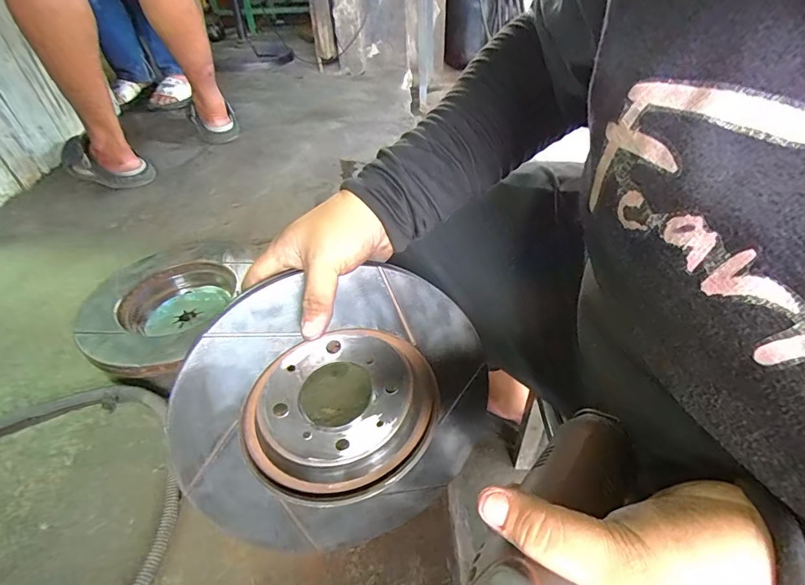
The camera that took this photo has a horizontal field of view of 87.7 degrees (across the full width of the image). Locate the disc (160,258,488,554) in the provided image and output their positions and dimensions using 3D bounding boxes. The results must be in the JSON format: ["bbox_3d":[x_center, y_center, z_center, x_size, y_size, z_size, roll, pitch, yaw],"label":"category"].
[{"bbox_3d":[-0.051,0.096,0.357,0.236,0.241,0.043,-4,18,-18],"label":"disc"}]

